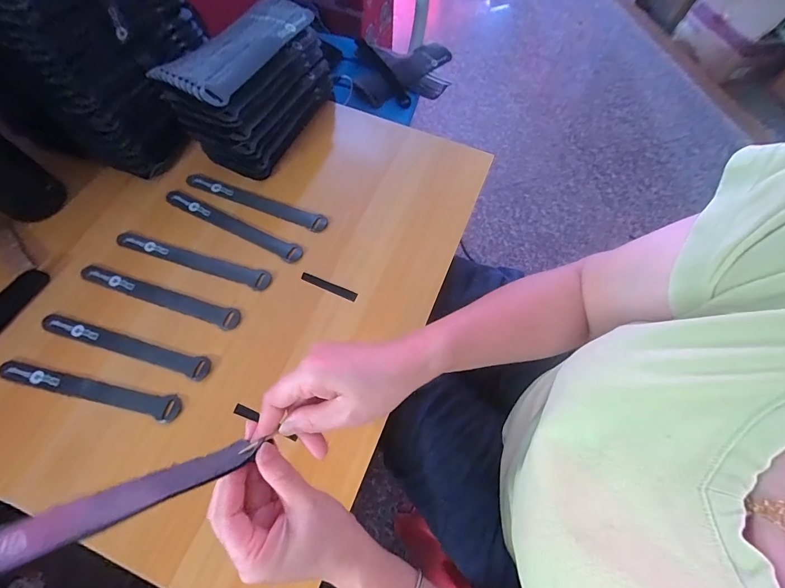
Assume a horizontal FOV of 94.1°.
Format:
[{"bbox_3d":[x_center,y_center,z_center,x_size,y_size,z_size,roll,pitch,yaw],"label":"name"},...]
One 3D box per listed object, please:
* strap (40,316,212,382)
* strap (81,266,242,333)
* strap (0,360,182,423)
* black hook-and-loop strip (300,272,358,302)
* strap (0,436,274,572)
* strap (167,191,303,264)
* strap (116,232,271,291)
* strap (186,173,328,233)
[{"bbox_3d":[-0.292,0.055,0.399,0.199,0.004,0.022,15,66,7],"label":"strap"},{"bbox_3d":[-0.270,0.000,0.422,0.201,0.004,0.024,18,67,8],"label":"strap"},{"bbox_3d":[-0.316,0.098,0.381,0.200,0.004,0.024,12,66,6],"label":"strap"},{"bbox_3d":[-0.075,-0.010,0.428,0.068,0.004,0.011,21,67,10],"label":"black hook-and-loop strip"},{"bbox_3d":[-0.154,0.110,0.186,0.011,0.182,0.021,-44,67,24],"label":"strap"},{"bbox_3d":[-0.201,-0.088,0.460,0.198,0.004,0.021,25,68,12],"label":"strap"},{"bbox_3d":[-0.242,-0.043,0.441,0.199,0.004,0.022,17,66,8],"label":"strap"},{"bbox_3d":[-0.179,-0.121,0.476,0.200,0.005,0.023,21,67,10],"label":"strap"}]

